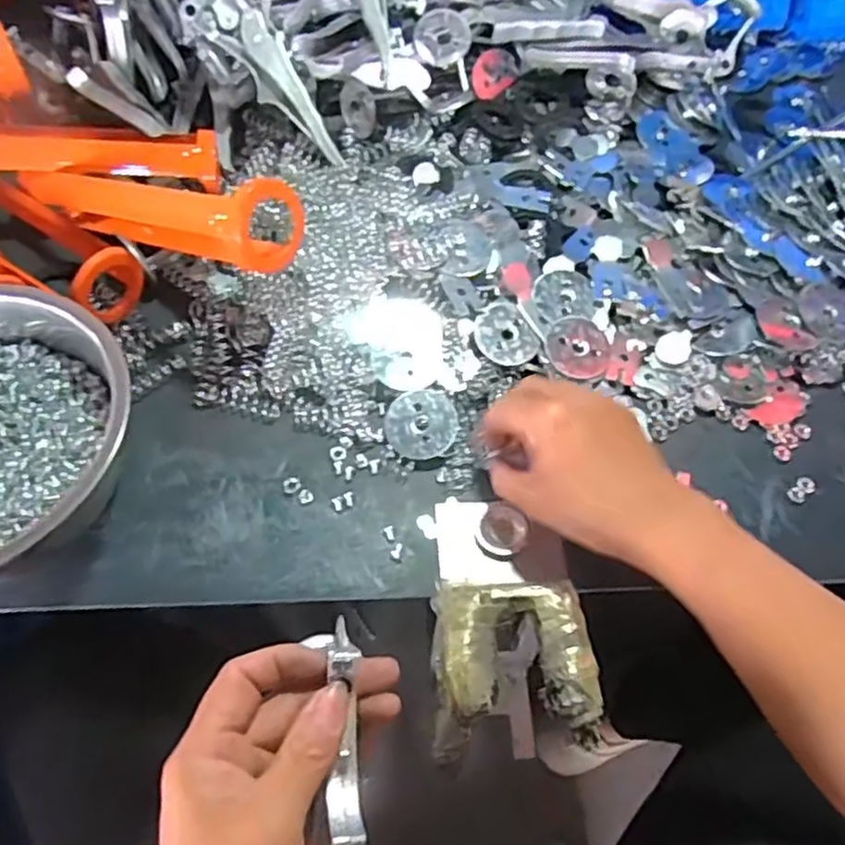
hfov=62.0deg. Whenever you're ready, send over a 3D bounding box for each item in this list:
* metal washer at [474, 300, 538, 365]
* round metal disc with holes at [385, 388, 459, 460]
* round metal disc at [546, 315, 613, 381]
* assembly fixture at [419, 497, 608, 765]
[{"bbox_3d":[0.056,-0.062,0.485,0.039,0.010,0.047,-14,62,-11],"label":"metal washer"},{"bbox_3d":[-0.001,0.001,0.453,0.045,0.004,0.046,-2,72,5],"label":"round metal disc with holes"},{"bbox_3d":[0.107,-0.052,0.482,0.043,0.004,0.046,2,71,-5],"label":"round metal disc"},{"bbox_3d":[0.045,0.103,0.389,0.083,0.032,0.140,-2,60,-4],"label":"assembly fixture"}]

